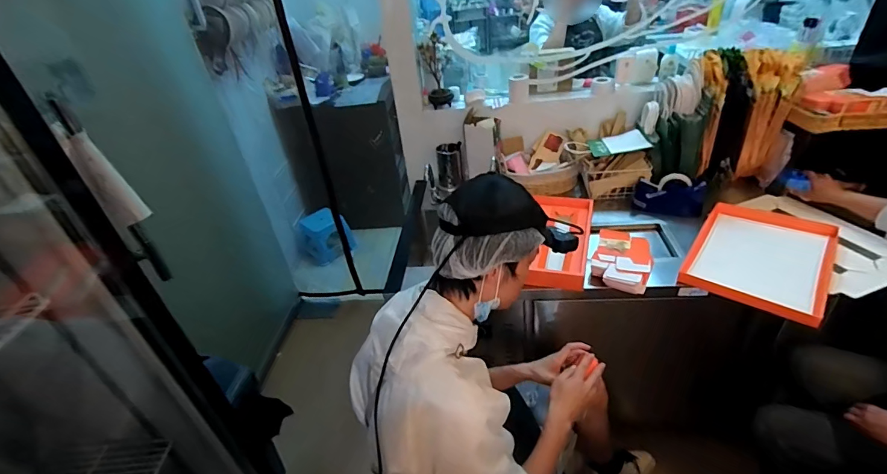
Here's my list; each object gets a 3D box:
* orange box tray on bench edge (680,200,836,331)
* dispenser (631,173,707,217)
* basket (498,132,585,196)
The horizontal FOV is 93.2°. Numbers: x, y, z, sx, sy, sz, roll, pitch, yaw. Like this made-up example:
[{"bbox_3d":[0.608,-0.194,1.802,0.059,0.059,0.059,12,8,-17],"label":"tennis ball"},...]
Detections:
[{"bbox_3d":[0.902,0.035,1.195,0.315,0.038,0.481,21,44,35],"label":"orange box tray on bench edge"},{"bbox_3d":[0.760,-0.137,1.411,0.216,0.124,0.056,5,37,17],"label":"dispenser"},{"bbox_3d":[0.363,-0.284,1.646,0.302,0.144,0.217,-3,35,6],"label":"basket"}]

